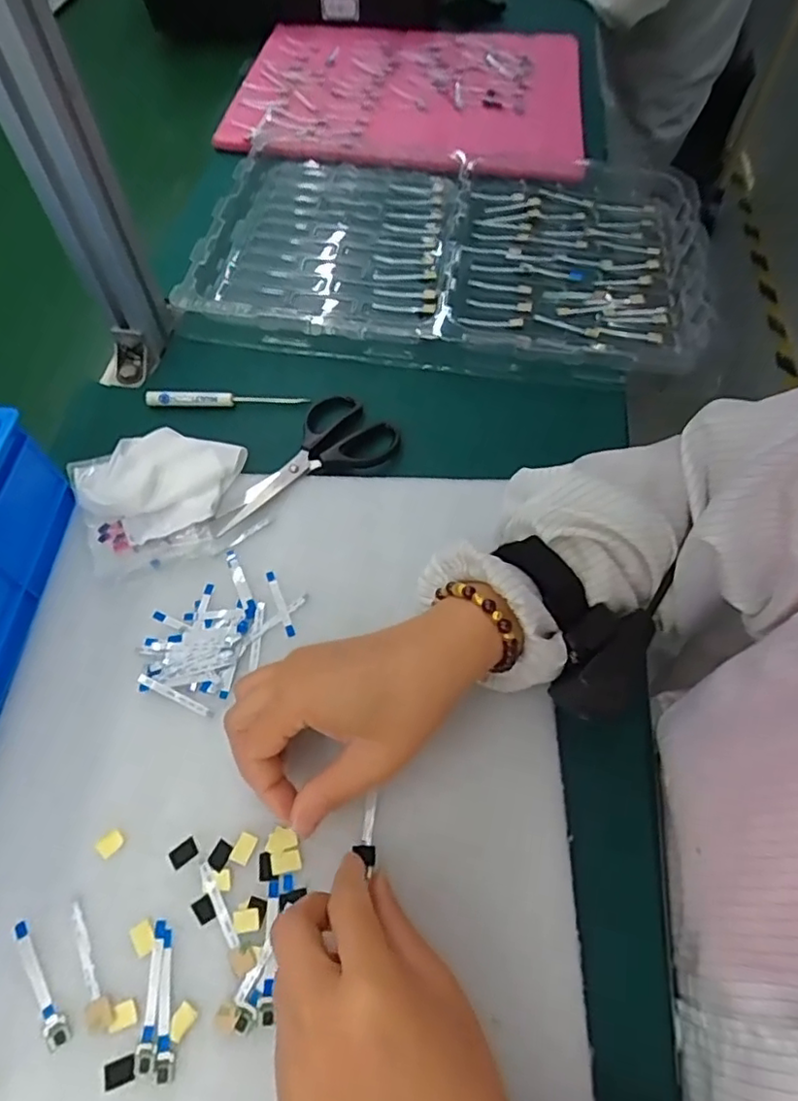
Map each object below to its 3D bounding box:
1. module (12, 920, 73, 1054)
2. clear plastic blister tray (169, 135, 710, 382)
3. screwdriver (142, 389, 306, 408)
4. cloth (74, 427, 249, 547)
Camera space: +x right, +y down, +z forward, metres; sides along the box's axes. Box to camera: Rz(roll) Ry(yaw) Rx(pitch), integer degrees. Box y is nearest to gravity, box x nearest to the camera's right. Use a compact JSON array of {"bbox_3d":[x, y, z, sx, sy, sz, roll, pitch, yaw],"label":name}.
[{"bbox_3d":[-0.176,0.210,0.295,0.011,0.004,0.060,-32,65,-19],"label":"module"},{"bbox_3d":[0.049,-0.294,0.588,0.457,0.046,0.303,10,60,4],"label":"clear plastic blister tray"},{"bbox_3d":[-0.141,-0.126,0.499,0.128,0.009,0.013,-4,60,-4],"label":"screwdriver"},{"bbox_3d":[-0.181,-0.053,0.435,0.111,0.023,0.092,17,60,8],"label":"cloth"}]

